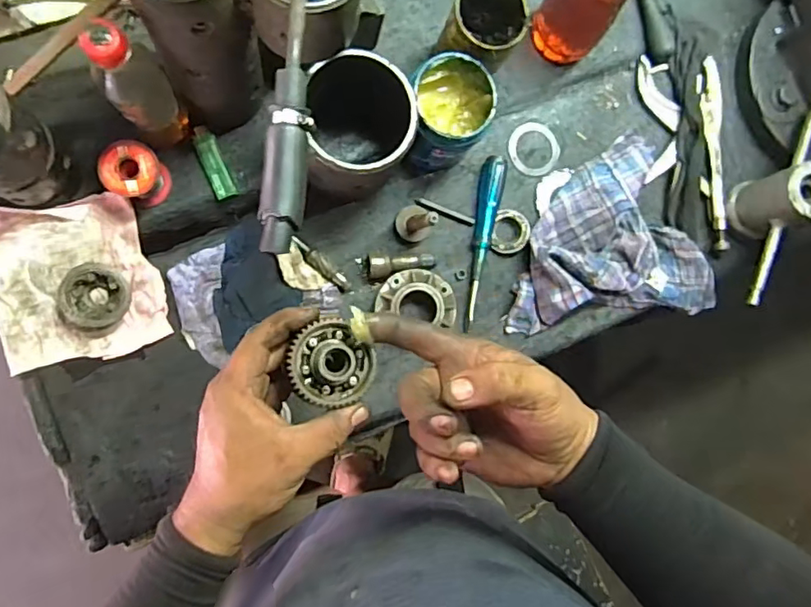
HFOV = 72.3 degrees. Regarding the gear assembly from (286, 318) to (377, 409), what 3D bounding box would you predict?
[{"bbox_3d":[-0.050,0.041,0.383,0.058,0.020,0.058,1,86,-9],"label":"gear assembly"}]

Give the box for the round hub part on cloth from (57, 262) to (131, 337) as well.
[{"bbox_3d":[-0.313,-0.004,0.557,0.060,0.022,0.071,17,84,-7],"label":"round hub part on cloth"}]

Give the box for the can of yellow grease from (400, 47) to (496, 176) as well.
[{"bbox_3d":[0.042,-0.198,0.592,0.082,0.101,0.094,6,85,-8],"label":"can of yellow grease"}]

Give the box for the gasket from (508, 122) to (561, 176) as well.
[{"bbox_3d":[0.156,-0.187,0.673,0.064,0.006,0.065,1,86,-9],"label":"gasket"}]

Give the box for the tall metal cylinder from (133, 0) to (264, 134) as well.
[{"bbox_3d":[-0.176,-0.243,0.486,0.086,0.215,0.096,-9,88,-9],"label":"tall metal cylinder"}]

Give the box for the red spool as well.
[{"bbox_3d":[-0.271,-0.129,0.561,0.050,0.062,0.052,1,86,-9],"label":"red spool"}]

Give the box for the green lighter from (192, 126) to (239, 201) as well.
[{"bbox_3d":[-0.205,-0.151,0.594,0.024,0.011,0.078,-23,90,-10],"label":"green lighter"}]

